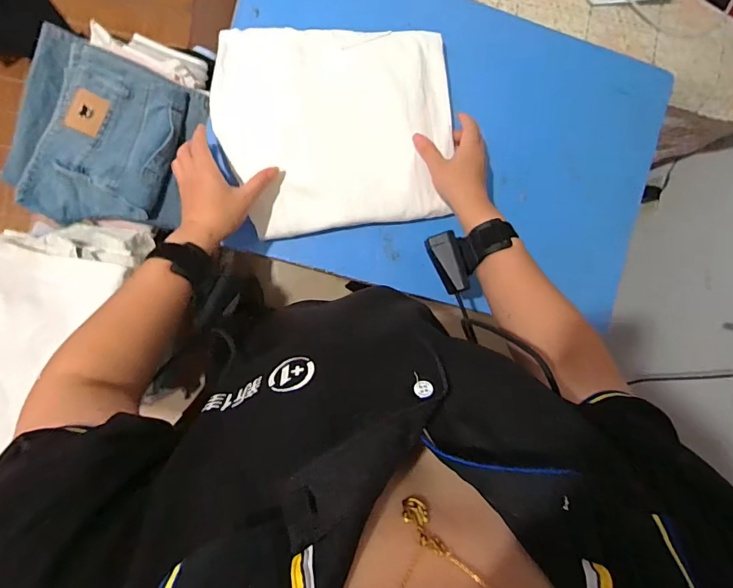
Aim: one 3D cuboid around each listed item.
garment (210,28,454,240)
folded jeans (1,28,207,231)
[{"bbox_3d":[-0.033,-0.200,0.538,0.280,0.026,0.232,-5,93,-7],"label":"garment"},{"bbox_3d":[-0.408,-0.238,0.689,0.237,0.065,0.264,18,90,-7],"label":"folded jeans"}]

